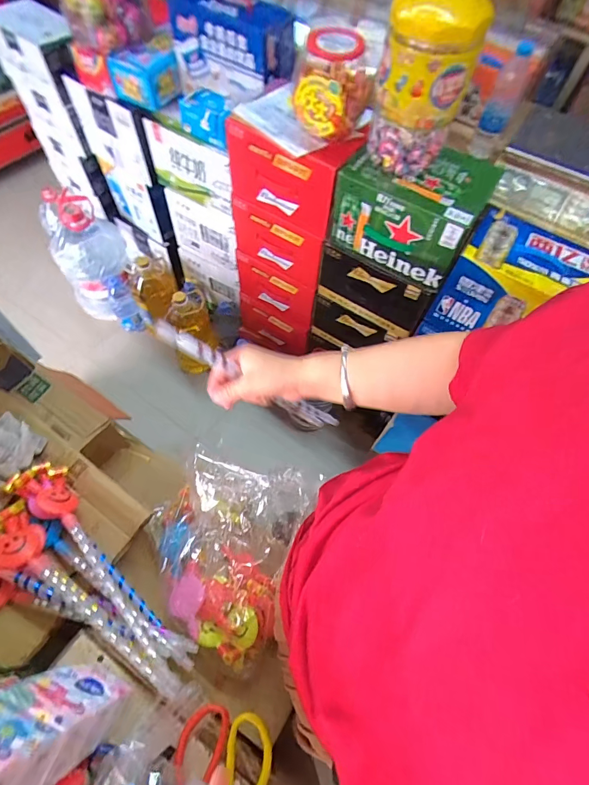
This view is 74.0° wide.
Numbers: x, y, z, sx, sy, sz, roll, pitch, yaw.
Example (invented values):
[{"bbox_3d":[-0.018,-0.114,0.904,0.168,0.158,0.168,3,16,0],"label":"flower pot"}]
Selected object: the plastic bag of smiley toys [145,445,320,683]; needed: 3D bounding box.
[{"bbox_3d":[-0.096,0.215,0.511,0.179,0.310,0.081,16,27,5],"label":"plastic bag of smiley toys"}]

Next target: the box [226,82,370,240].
[{"bbox_3d":[-0.002,-0.518,0.890,0.283,0.182,0.151,36,65,15],"label":"box"}]

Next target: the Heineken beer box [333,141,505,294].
[{"bbox_3d":[0.247,-0.401,0.844,0.276,0.172,0.226,30,63,12],"label":"Heineken beer box"}]

